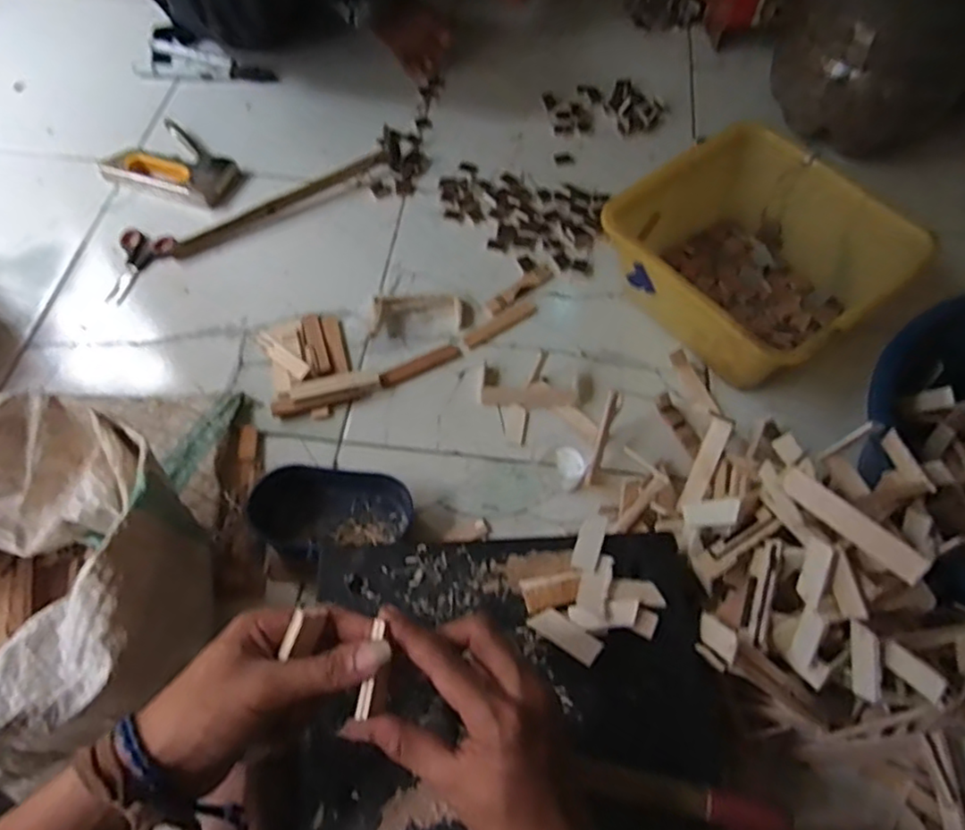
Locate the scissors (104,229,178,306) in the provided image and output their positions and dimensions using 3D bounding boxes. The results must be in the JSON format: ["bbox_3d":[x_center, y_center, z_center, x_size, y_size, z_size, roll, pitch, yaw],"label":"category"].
[{"bbox_3d":[-0.447,-0.191,0.832,0.068,0.014,0.110,13,62,7],"label":"scissors"}]

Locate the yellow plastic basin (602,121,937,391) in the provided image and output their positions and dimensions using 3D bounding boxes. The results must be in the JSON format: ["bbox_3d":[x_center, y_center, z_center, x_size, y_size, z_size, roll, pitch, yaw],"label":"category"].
[{"bbox_3d":[0.310,-0.173,0.745,0.251,0.126,0.263,-33,66,-17],"label":"yellow plastic basin"}]

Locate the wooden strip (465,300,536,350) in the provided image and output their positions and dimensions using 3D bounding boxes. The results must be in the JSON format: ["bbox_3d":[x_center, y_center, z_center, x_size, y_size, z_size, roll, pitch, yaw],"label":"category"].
[{"bbox_3d":[0.023,-0.110,0.790,0.101,0.004,0.020,-31,66,-16],"label":"wooden strip"}]

